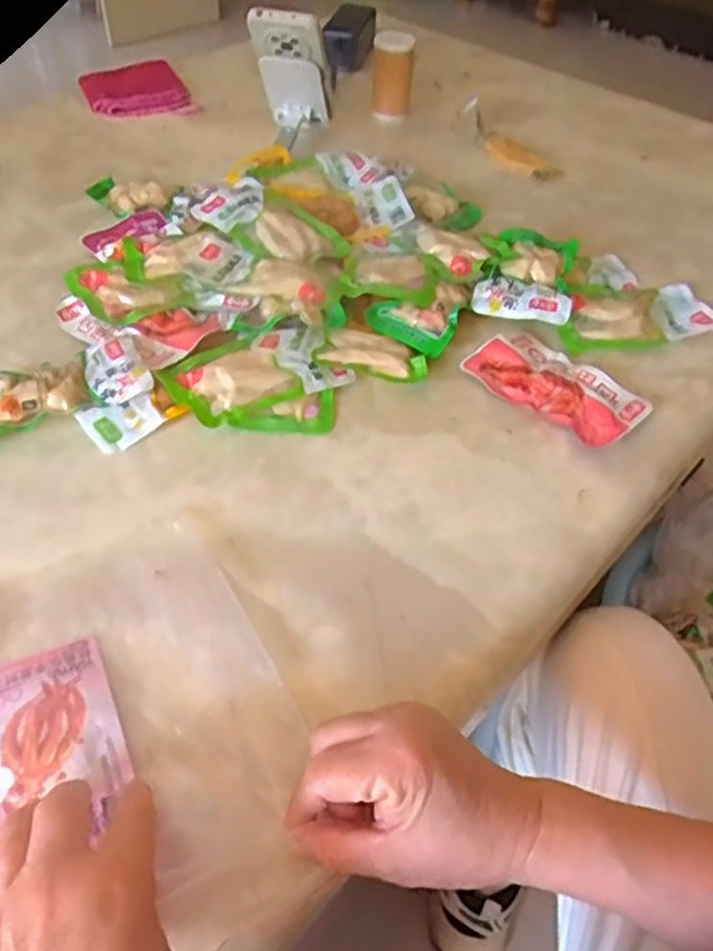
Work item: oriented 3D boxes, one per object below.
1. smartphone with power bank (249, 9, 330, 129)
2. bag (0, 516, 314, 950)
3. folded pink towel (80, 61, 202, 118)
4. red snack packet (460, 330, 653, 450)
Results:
[{"bbox_3d":[-0.068,-0.435,0.796,0.072,0.158,0.020,9,79,6],"label":"smartphone with power bank"},{"bbox_3d":[-0.122,0.129,0.393,0.159,0.008,0.222,-22,51,-22],"label":"bag"},{"bbox_3d":[-0.280,-0.492,0.944,0.125,0.023,0.145,-18,52,-19],"label":"folded pink towel"},{"bbox_3d":[0.160,-0.072,0.592,0.075,0.018,0.135,-33,58,-29],"label":"red snack packet"}]

